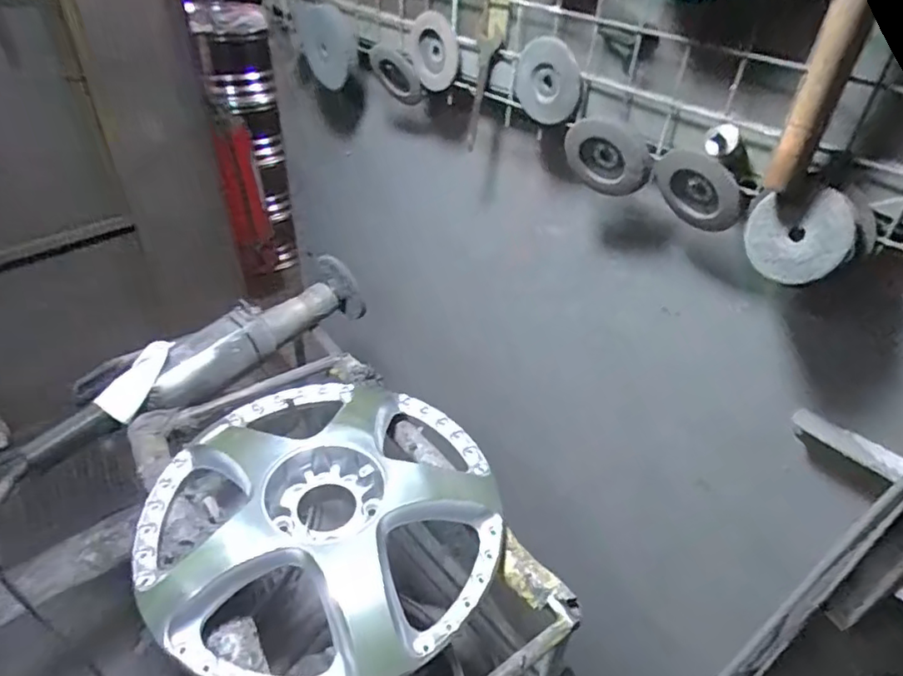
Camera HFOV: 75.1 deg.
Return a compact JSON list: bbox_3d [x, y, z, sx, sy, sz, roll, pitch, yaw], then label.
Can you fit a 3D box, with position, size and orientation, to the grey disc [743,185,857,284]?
[{"bbox_3d":[0.295,-0.090,0.507,0.019,0.081,0.089,-21,44,-28],"label":"grey disc"}]

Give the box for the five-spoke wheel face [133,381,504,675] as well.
[{"bbox_3d":[-0.147,0.200,0.702,0.407,0.070,0.397,2,38,-2],"label":"five-spoke wheel face"}]

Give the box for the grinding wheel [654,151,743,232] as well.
[{"bbox_3d":[0.244,-0.147,0.587,0.091,0.078,0.035,30,46,30],"label":"grinding wheel"}]

